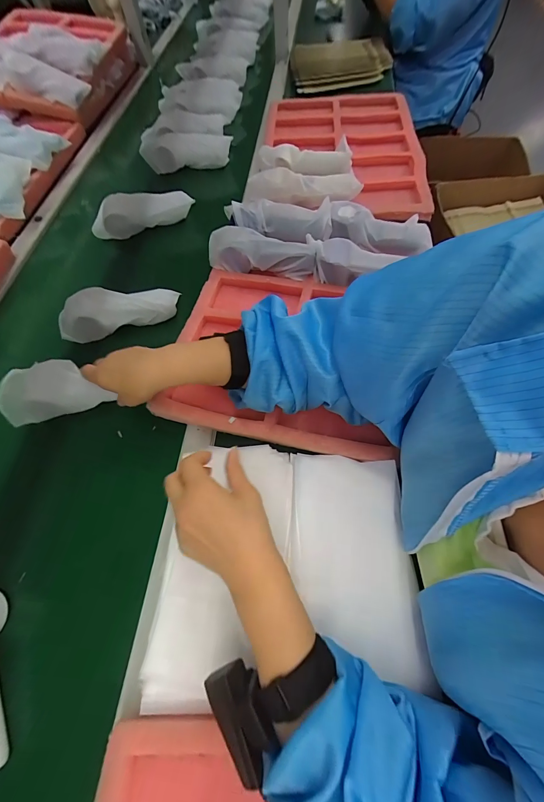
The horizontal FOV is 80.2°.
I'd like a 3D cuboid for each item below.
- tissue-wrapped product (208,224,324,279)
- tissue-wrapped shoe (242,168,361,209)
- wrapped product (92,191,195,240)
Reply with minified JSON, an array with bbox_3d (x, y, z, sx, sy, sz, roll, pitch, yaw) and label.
[{"bbox_3d":[-0.016,-0.241,0.530,0.178,0.062,0.062,10,63,9],"label":"tissue-wrapped product"},{"bbox_3d":[0.061,-0.402,0.610,0.208,0.050,0.051,1,62,5],"label":"tissue-wrapped shoe"},{"bbox_3d":[-0.248,-0.362,0.619,0.196,0.058,0.034,-19,62,-6],"label":"wrapped product"}]

